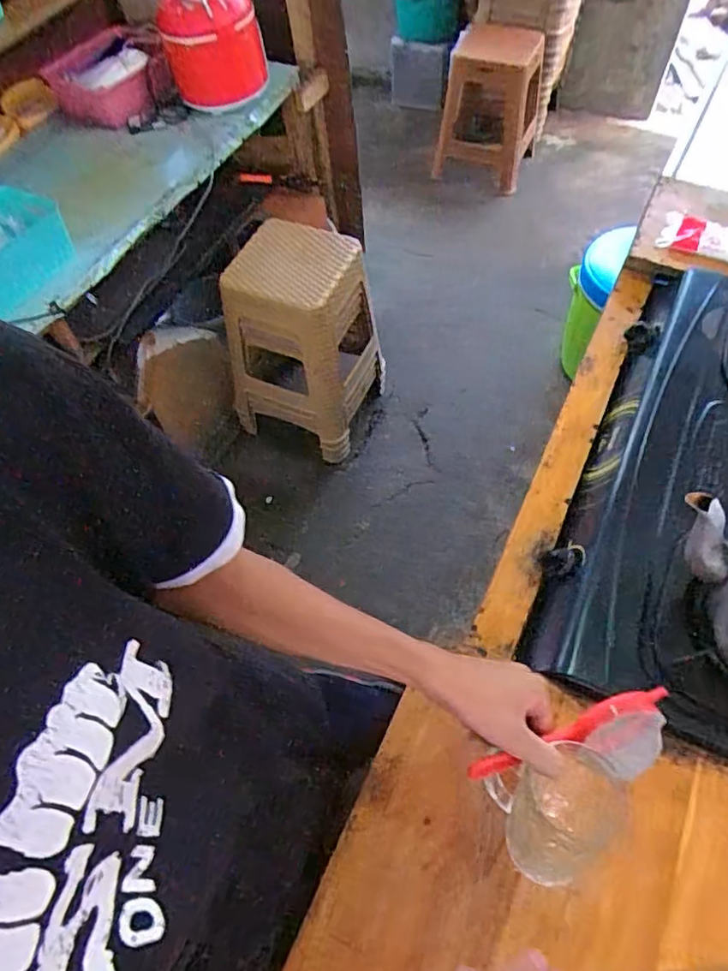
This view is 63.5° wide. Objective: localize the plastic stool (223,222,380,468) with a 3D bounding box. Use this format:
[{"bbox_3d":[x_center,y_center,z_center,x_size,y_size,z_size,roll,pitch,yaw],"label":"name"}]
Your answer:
[{"bbox_3d":[-0.178,-0.396,1.666,0.374,0.537,0.336,16,61,13],"label":"plastic stool"}]

